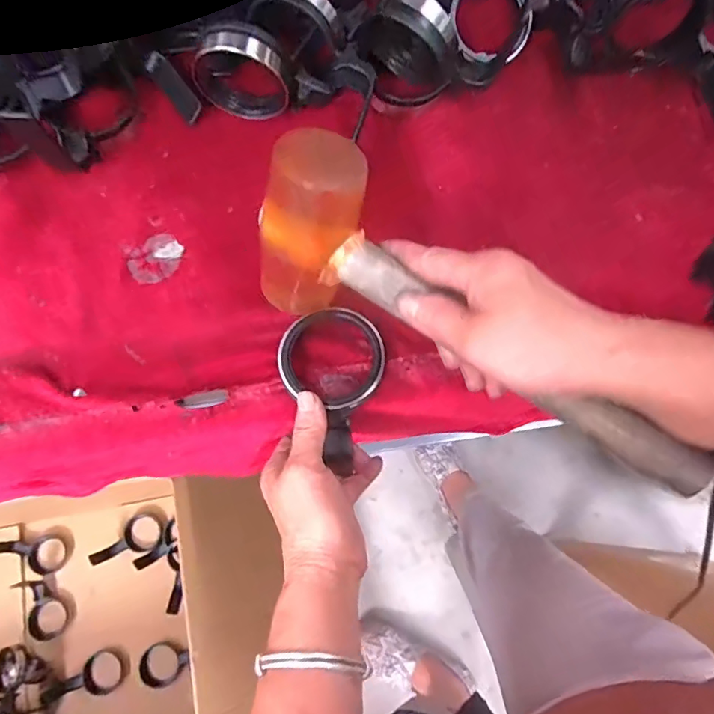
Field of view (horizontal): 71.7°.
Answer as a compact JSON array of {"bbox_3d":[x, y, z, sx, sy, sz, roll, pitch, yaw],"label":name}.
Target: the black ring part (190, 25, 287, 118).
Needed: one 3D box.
[{"bbox_3d":[-0.085,-0.208,0.368,0.067,0.064,0.025,10,75,1],"label":"black ring part"}]

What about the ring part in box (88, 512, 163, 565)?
[{"bbox_3d":[-0.435,0.352,0.938,0.130,0.025,0.070,-30,78,-24],"label":"ring part in box"}]

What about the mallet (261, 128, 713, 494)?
[{"bbox_3d":[0.058,-0.012,0.268,0.271,0.072,0.076,36,77,9],"label":"mallet"}]

